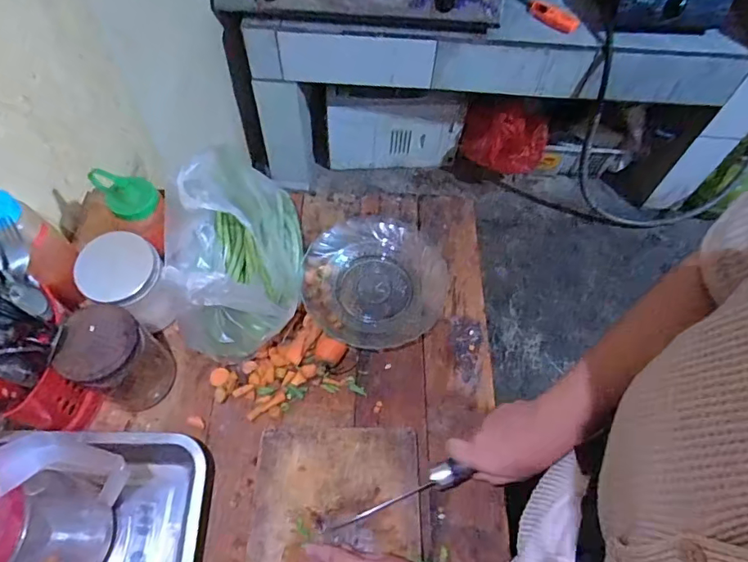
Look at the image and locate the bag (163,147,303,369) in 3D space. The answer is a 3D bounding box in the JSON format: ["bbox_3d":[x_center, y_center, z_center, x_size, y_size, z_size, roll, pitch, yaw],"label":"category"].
[{"bbox_3d":[-0.173,-0.046,0.610,0.155,0.148,0.261,-6,60,-6],"label":"bag"}]

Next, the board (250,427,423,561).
[{"bbox_3d":[-0.039,0.298,0.492,0.174,0.022,0.293,0,60,-2],"label":"board"}]

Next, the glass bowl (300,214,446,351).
[{"bbox_3d":[-0.001,0.003,0.653,0.181,0.051,0.185,1,59,-2],"label":"glass bowl"}]

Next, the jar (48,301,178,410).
[{"bbox_3d":[-0.281,0.089,0.546,0.069,0.137,0.085,35,64,17],"label":"jar"}]

